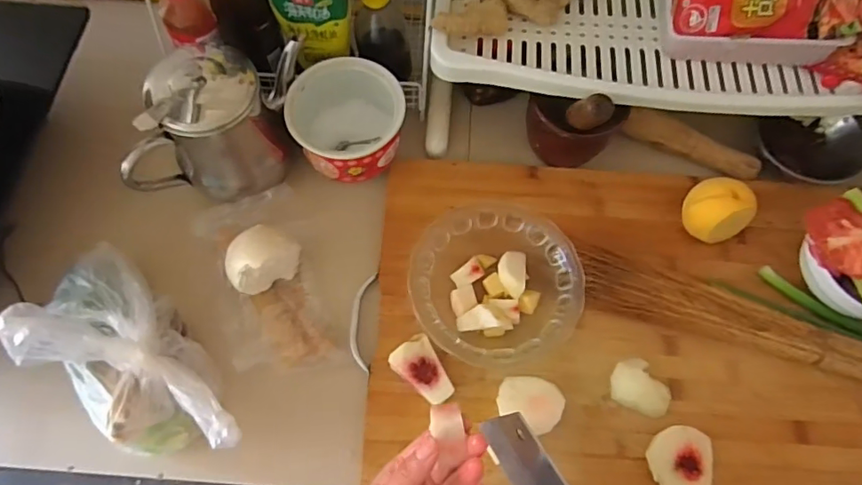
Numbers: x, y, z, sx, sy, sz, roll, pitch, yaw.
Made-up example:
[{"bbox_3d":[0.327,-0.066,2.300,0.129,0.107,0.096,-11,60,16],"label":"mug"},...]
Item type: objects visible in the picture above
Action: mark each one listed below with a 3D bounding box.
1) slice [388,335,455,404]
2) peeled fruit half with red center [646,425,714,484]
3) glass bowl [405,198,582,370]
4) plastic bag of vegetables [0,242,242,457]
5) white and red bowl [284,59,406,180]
[{"bbox_3d":[-0.007,0.127,0.518,0.041,0.026,0.063,-31,71,-14],"label":"slice"},{"bbox_3d":[0.233,0.207,0.499,0.058,0.016,0.066,11,67,3],"label":"peeled fruit half with red center"},{"bbox_3d":[0.062,0.046,0.533,0.157,0.063,0.156,1,67,-1],"label":"glass bowl"},{"bbox_3d":[-0.272,0.102,0.463,0.104,0.122,0.231,-37,73,-16],"label":"plastic bag of vegetables"},{"bbox_3d":[-0.091,-0.129,0.588,0.120,0.082,0.118,-21,69,-10],"label":"white and red bowl"}]

